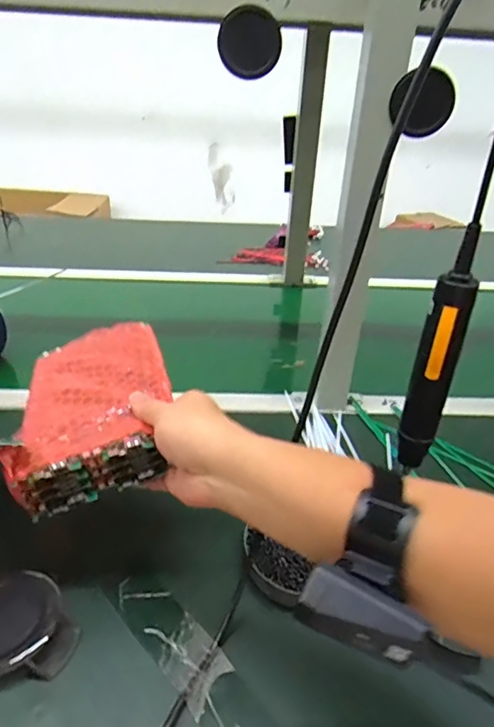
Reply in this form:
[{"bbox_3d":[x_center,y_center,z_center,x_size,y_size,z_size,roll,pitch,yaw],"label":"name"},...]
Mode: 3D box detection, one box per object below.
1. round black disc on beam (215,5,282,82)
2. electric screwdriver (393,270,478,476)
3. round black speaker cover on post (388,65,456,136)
[{"bbox_3d":[0.003,-0.320,0.516,0.062,0.058,0.016,3,32,-1],"label":"round black disc on beam"},{"bbox_3d":[0.153,0.017,0.435,0.030,0.186,0.030,16,34,19],"label":"electric screwdriver"},{"bbox_3d":[0.181,-0.271,0.537,0.063,0.069,0.016,-25,-16,27],"label":"round black speaker cover on post"}]

